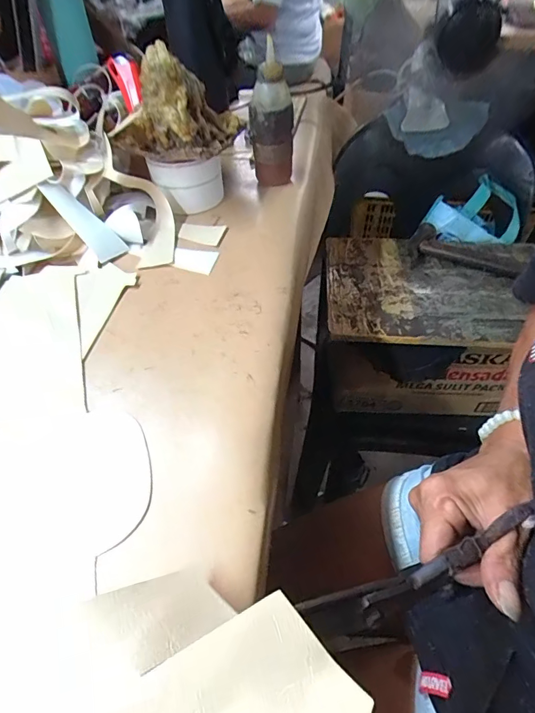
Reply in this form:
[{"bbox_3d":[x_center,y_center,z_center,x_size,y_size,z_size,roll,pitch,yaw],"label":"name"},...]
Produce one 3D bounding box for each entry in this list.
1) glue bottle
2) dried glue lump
[{"bbox_3d":[0.005,-0.270,0.499,0.051,0.141,0.039,-1,48,-1],"label":"glue bottle"},{"bbox_3d":[-0.096,-0.272,0.445,0.108,0.085,0.111,12,49,14],"label":"dried glue lump"}]

